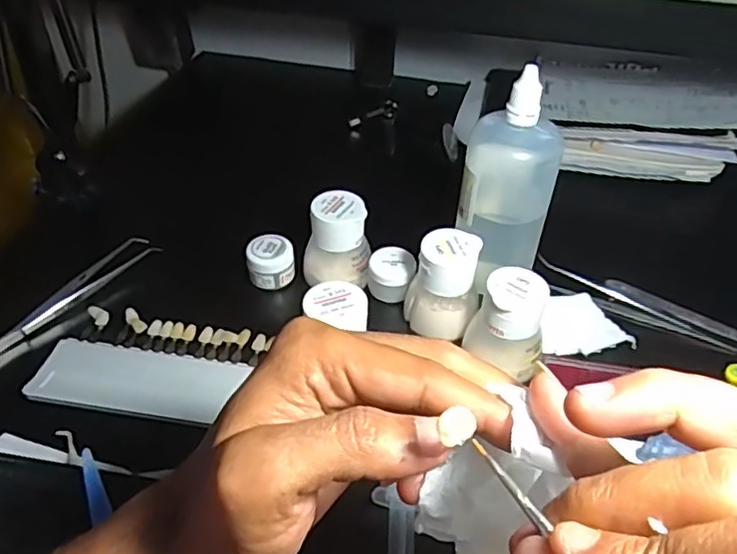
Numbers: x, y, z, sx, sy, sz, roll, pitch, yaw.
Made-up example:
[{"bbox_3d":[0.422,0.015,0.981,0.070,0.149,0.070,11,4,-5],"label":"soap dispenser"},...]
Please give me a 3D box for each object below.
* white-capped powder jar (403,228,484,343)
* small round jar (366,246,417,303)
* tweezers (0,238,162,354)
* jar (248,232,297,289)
[{"bbox_3d":[0.048,0.006,0.405,0.045,0.057,0.044,7,44,6],"label":"white-capped powder jar"},{"bbox_3d":[0.016,-0.001,0.438,0.032,0.027,0.031,1,43,-1],"label":"small round jar"},{"bbox_3d":[-0.206,0.014,0.427,0.022,0.007,0.142,26,49,24],"label":"tweezers"},{"bbox_3d":[-0.069,-0.012,0.445,0.032,0.028,0.027,-8,44,-10],"label":"jar"}]

